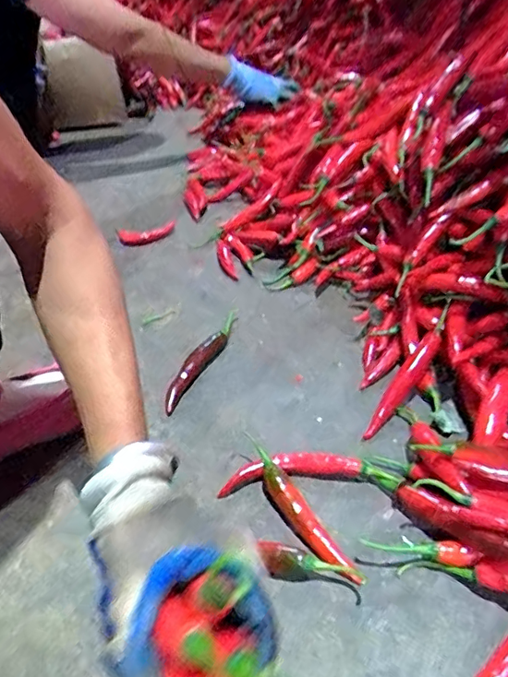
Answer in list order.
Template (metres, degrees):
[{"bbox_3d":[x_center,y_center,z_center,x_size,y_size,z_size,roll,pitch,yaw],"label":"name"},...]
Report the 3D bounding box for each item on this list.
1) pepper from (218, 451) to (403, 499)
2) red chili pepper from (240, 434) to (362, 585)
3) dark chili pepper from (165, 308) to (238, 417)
[{"bbox_3d":[0.045,0.114,0.444,0.145,0.016,0.038,-2,39,6],"label":"pepper"},{"bbox_3d":[0.030,0.132,0.422,0.022,0.019,0.159,-22,41,-18],"label":"red chili pepper"},{"bbox_3d":[-0.055,0.017,0.582,0.021,0.015,0.163,13,43,23],"label":"dark chili pepper"}]

